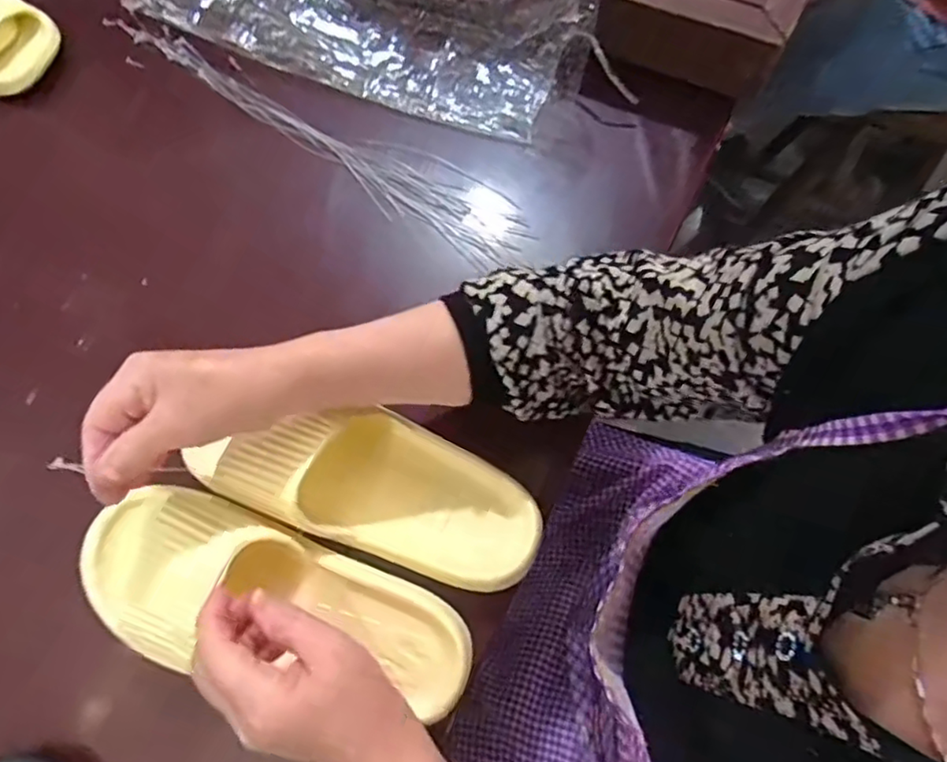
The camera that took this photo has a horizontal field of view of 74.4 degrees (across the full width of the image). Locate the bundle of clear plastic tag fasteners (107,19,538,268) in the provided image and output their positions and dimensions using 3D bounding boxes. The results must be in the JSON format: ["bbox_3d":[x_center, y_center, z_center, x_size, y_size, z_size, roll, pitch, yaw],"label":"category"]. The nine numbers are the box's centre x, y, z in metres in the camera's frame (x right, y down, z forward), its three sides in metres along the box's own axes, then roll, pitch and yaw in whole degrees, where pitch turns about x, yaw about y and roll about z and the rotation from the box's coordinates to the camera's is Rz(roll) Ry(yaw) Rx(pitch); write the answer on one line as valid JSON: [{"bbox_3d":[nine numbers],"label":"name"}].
[{"bbox_3d":[-0.156,-0.238,0.588,0.466,0.014,0.067,31,73,13],"label":"bundle of clear plastic tag fasteners"}]

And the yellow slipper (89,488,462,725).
[{"bbox_3d":[-0.127,0.144,0.397,0.254,0.058,0.103,18,70,-1],"label":"yellow slipper"}]

